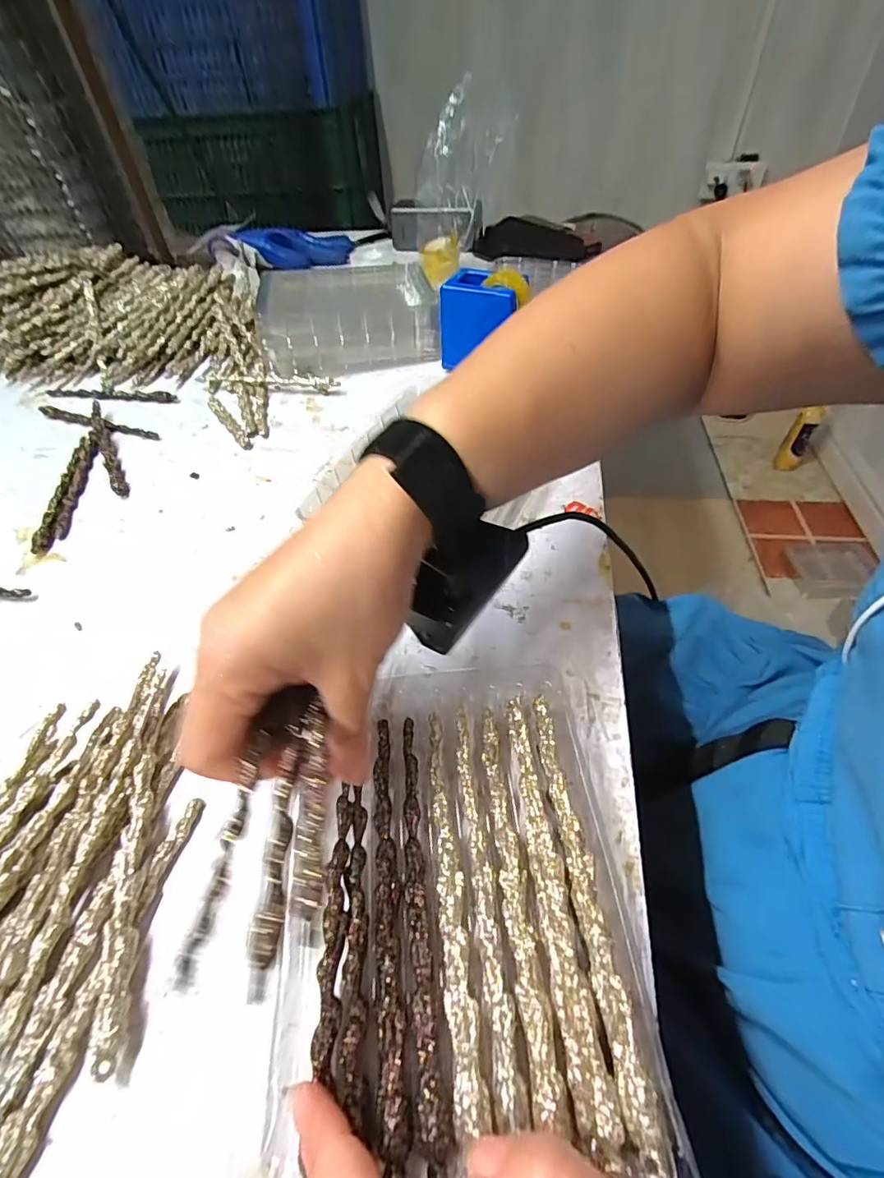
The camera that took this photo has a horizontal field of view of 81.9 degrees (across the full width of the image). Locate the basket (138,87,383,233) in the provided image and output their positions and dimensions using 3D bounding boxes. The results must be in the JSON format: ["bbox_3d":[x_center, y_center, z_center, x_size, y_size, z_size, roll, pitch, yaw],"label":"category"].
[{"bbox_3d":[-0.473,-1.152,1.401,0.529,0.264,0.296,3,50,7],"label":"basket"}]

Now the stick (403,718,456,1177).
[{"bbox_3d":[-0.011,0.124,0.203,0.011,0.004,0.148,-8,50,-1],"label":"stick"}]

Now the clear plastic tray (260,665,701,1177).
[{"bbox_3d":[0.005,0.115,0.211,0.130,0.025,0.194,-4,50,2],"label":"clear plastic tray"}]

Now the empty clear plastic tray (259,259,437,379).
[{"bbox_3d":[-0.095,-0.298,0.554,0.175,0.054,0.160,-5,50,1],"label":"empty clear plastic tray"}]

